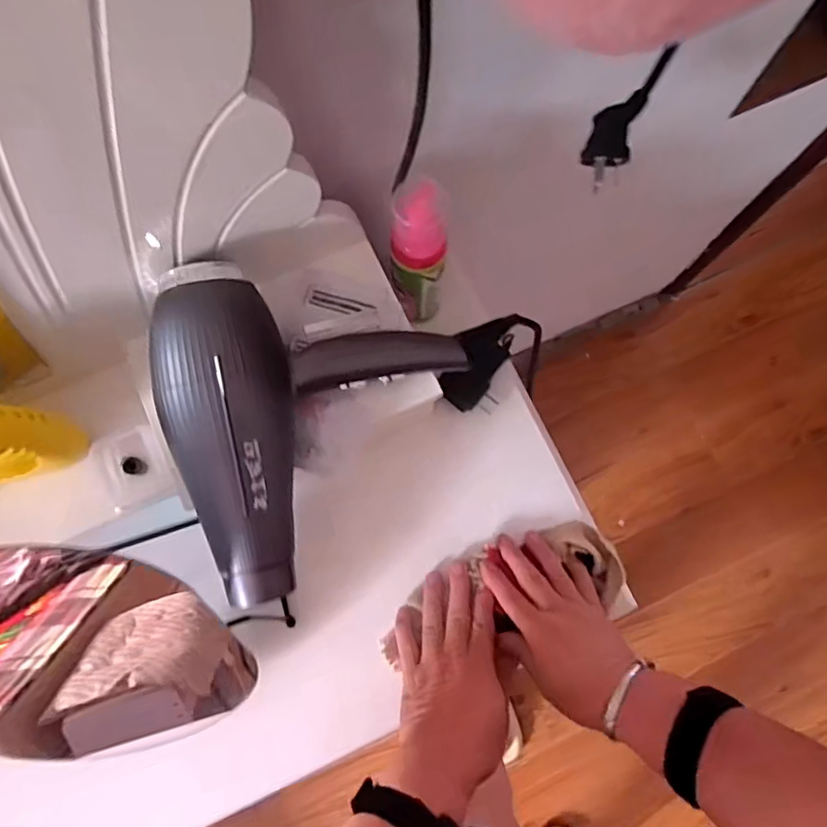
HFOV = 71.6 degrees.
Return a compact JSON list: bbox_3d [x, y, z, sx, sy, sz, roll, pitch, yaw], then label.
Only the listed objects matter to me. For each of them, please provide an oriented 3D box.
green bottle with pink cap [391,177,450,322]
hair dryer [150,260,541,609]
[{"bbox_3d":[0.006,-0.122,0.451,0.041,0.147,0.049,5,78,1],"label":"green bottle with pink cap"},{"bbox_3d":[-0.044,-0.003,0.384,0.214,0.108,0.205,-15,78,-4],"label":"hair dryer"}]

